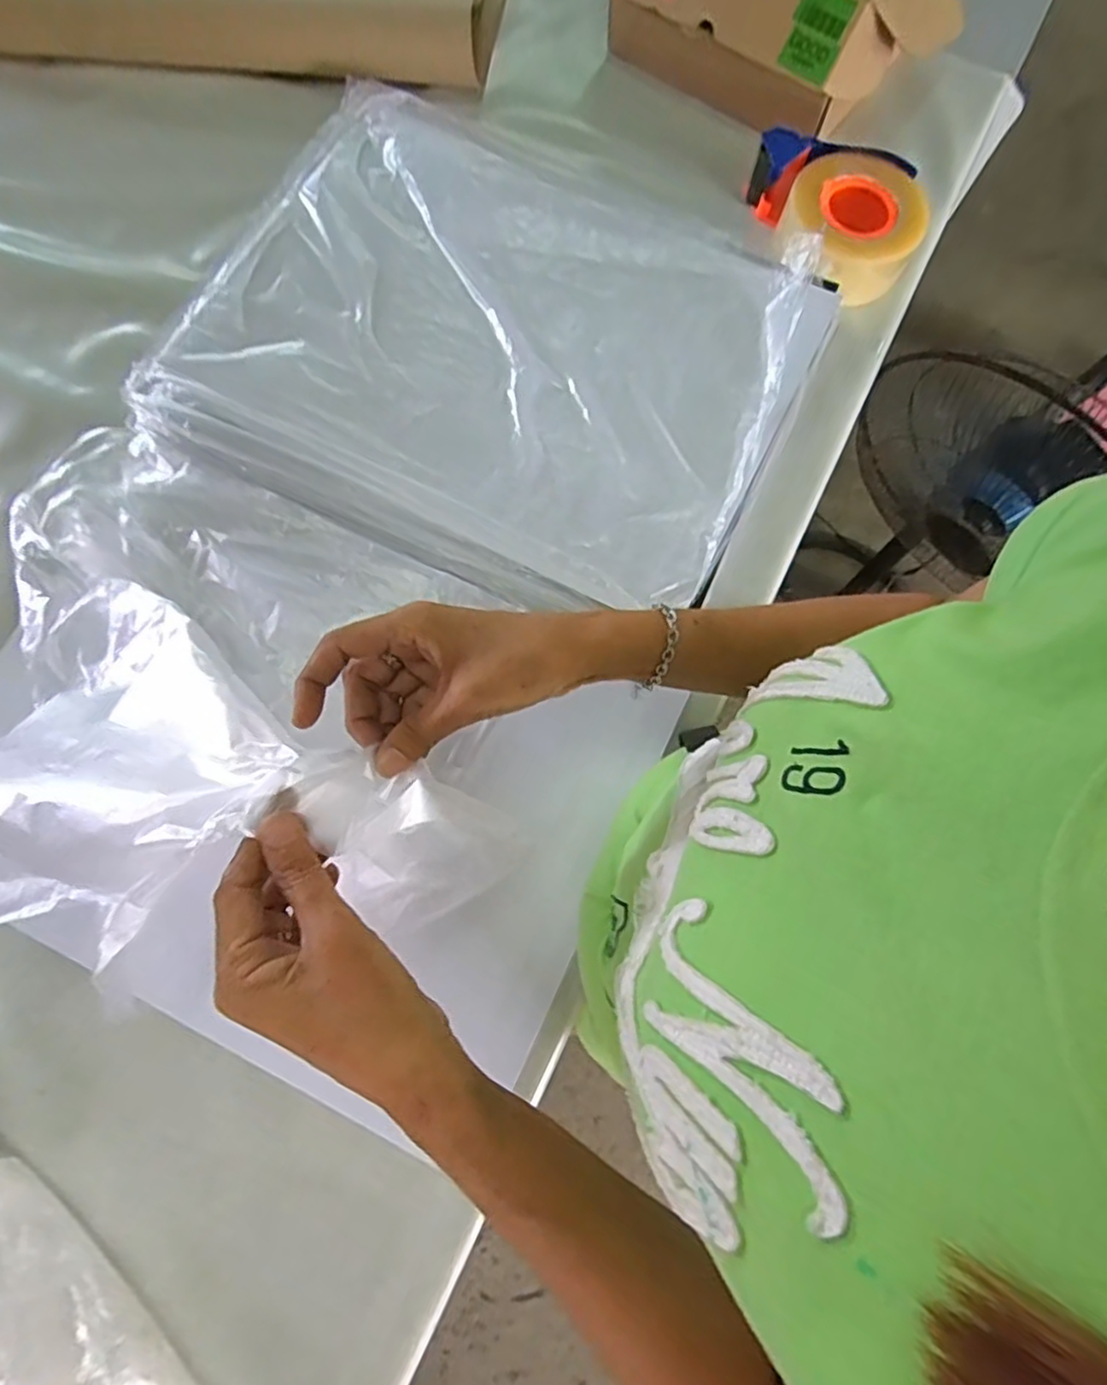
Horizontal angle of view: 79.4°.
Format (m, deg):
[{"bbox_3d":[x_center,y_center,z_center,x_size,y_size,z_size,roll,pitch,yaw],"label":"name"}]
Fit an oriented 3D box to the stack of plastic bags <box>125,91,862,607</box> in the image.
[{"bbox_3d":[-0.047,-0.328,0.596,0.524,0.038,0.464,24,76,8],"label":"stack of plastic bags"}]

